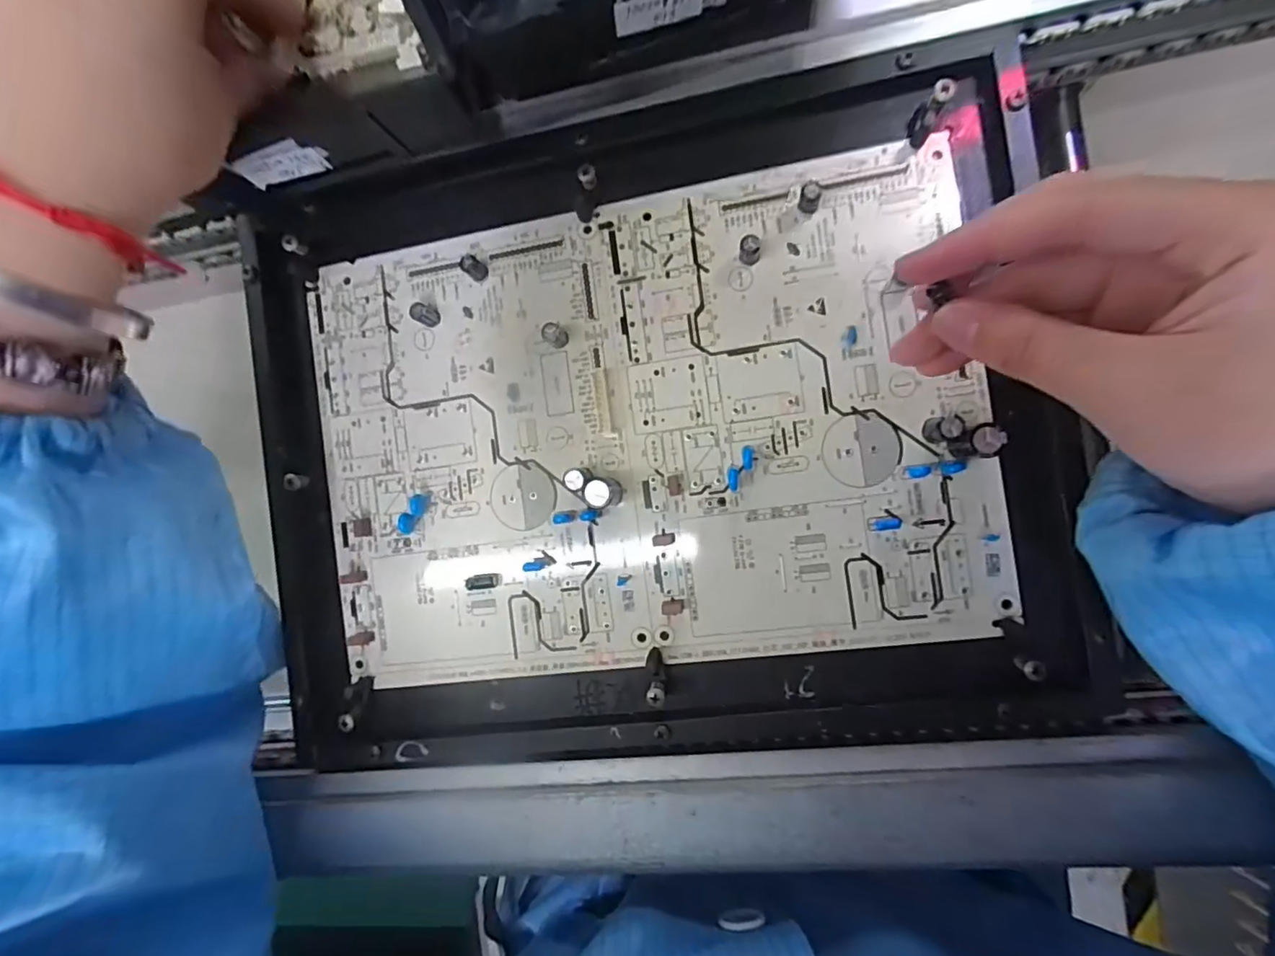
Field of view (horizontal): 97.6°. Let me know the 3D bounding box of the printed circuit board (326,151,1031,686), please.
[{"bbox_3d":[-0.005,-0.019,0.233,0.276,0.011,0.189,-8,87,8],"label":"printed circuit board"}]

